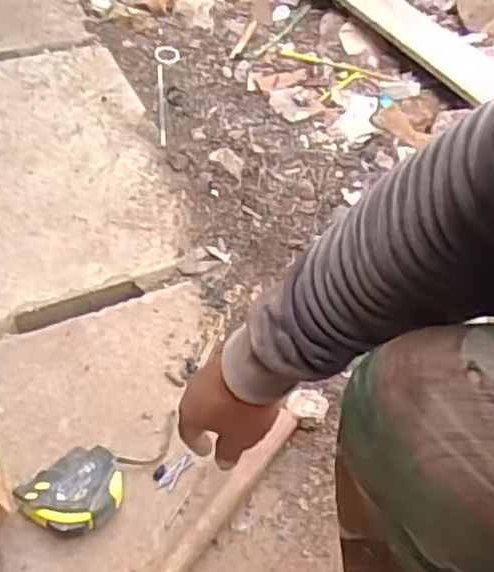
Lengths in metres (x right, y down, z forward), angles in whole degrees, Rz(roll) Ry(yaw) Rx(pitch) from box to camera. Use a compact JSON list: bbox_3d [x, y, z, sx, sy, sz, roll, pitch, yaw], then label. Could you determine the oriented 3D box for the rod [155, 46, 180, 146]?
[{"bbox_3d":[-0.148,-0.361,1.323,0.046,0.012,0.288,-1,53,-6],"label":"rod"}]

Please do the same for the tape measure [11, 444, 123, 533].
[{"bbox_3d":[-0.203,0.239,0.820,0.118,0.048,0.093,-7,54,-14],"label":"tape measure"}]

